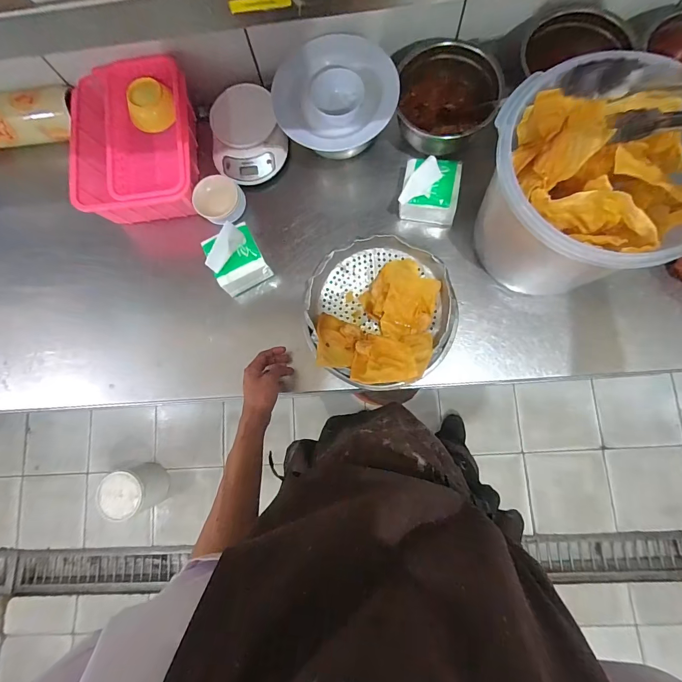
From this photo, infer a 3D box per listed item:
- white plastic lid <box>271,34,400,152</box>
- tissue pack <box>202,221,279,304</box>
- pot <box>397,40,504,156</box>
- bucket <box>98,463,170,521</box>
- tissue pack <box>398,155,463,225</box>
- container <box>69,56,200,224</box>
[{"bbox_3d":[-0.011,-0.451,0.650,0.216,0.043,0.194,-10,79,3],"label":"white plastic lid"},{"bbox_3d":[-0.195,-0.149,0.677,0.092,0.112,0.113,-25,79,0],"label":"tissue pack"},{"bbox_3d":[0.194,-0.447,0.663,0.173,0.097,0.156,31,87,8],"label":"pot"},{"bbox_3d":[-0.816,0.594,1.444,0.168,0.207,0.173,-1,80,5],"label":"bucket"},{"bbox_3d":[0.167,-0.283,0.671,0.098,0.106,0.096,9,81,6],"label":"tissue pack"},{"bbox_3d":[-0.395,-0.389,0.719,0.223,0.116,0.291,-9,79,3],"label":"container"}]

